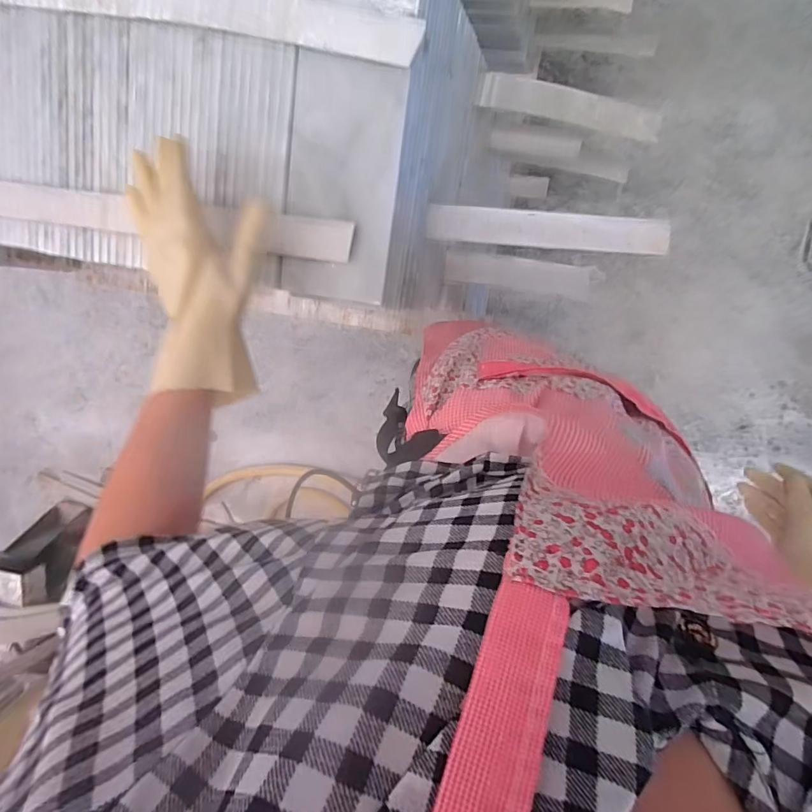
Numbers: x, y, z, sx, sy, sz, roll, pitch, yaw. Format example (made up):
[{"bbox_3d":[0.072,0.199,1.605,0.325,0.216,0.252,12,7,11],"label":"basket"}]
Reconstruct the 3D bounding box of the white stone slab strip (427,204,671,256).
[{"bbox_3d":[0.153,-0.190,0.498,0.255,0.024,0.039,4,95,-2],"label":"white stone slab strip"}]

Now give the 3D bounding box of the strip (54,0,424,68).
[{"bbox_3d":[-0.343,-0.400,0.441,0.748,0.016,0.039,16,95,10],"label":"strip"}]

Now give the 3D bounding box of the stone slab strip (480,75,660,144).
[{"bbox_3d":[0.204,-0.367,0.568,0.226,0.010,0.036,7,126,-6],"label":"stone slab strip"}]

